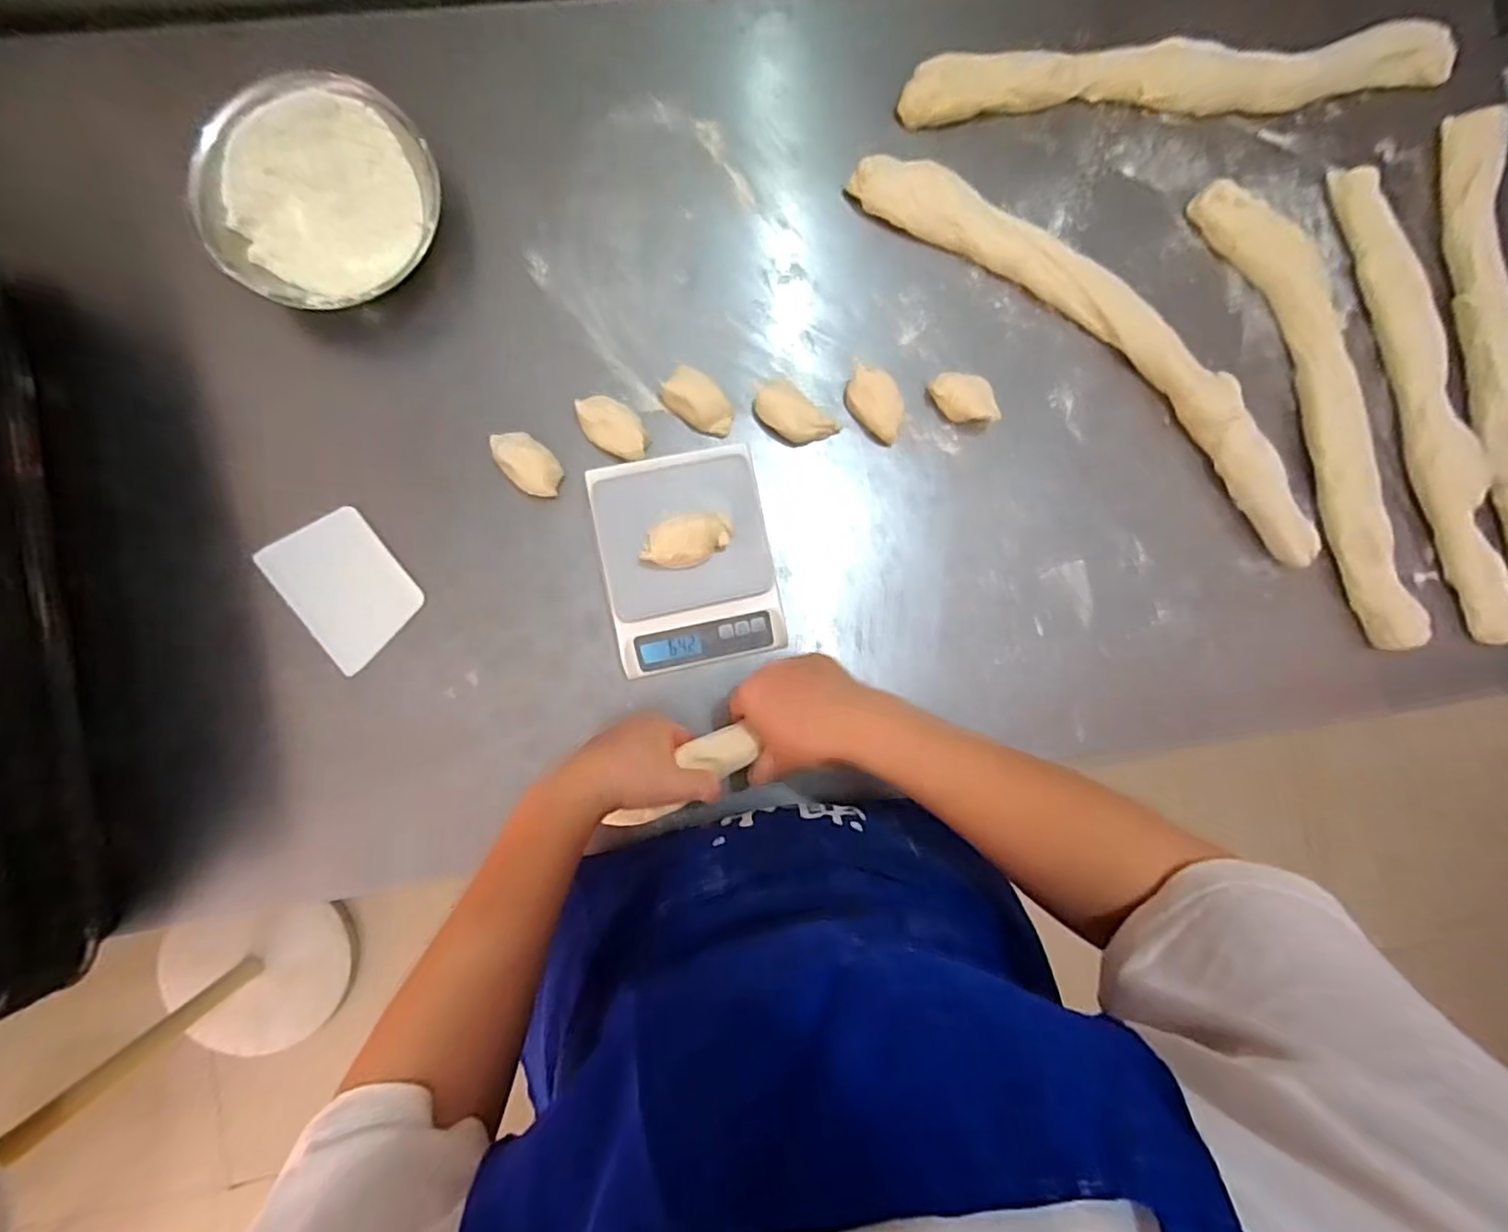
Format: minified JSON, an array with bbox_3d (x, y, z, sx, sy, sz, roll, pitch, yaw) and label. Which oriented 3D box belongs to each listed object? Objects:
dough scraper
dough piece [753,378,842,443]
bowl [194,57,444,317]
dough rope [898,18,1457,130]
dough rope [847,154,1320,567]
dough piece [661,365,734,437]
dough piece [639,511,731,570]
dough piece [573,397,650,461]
[{"bbox_3d":[-0.356,-0.025,0.555,0.096,0.006,0.120,-37,97,-5],"label":"dough scraper"},{"bbox_3d":[0.036,-0.182,0.579,0.079,0.030,0.036,32,86,-3],"label":"dough piece"},{"bbox_3d":[-0.366,-0.352,0.542,0.176,0.059,0.184,0,88,-5],"label":"bowl"},{"bbox_3d":[0.420,-0.527,0.619,0.569,0.032,0.059,-8,88,-5],"label":"dough rope"},{"bbox_3d":[0.334,-0.261,0.605,0.563,0.037,0.091,39,85,-2],"label":"dough rope"},{"bbox_3d":[-0.049,-0.192,0.577,0.065,0.032,0.040,36,85,-3],"label":"dough piece"},{"bbox_3d":[-0.056,-0.062,0.539,0.073,0.042,0.042,-5,89,-4],"label":"dough piece"},{"bbox_3d":[-0.127,-0.168,0.572,0.072,0.022,0.039,33,86,-3],"label":"dough piece"}]

